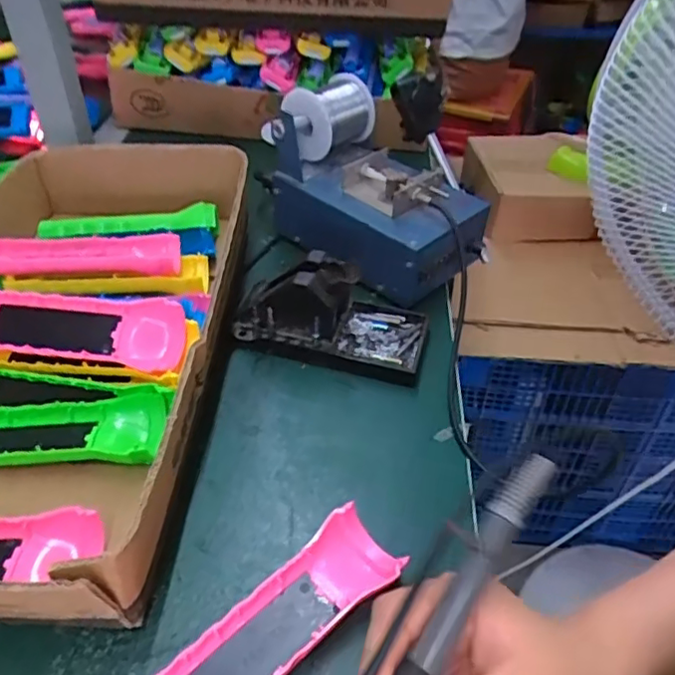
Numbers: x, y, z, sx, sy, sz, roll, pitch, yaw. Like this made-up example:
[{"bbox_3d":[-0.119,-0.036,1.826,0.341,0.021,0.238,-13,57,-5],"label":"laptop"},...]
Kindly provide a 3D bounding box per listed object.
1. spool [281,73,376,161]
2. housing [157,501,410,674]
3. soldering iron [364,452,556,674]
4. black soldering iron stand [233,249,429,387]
[{"bbox_3d":[-0.009,-0.215,0.595,0.059,0.073,0.077,29,49,27],"label":"spool"},{"bbox_3d":[-0.032,0.156,0.328,0.156,0.032,0.045,-33,52,-31],"label":"housing"},{"bbox_3d":[0.023,0.124,0.225,0.029,0.018,0.194,28,75,23],"label":"soldering iron"},{"bbox_3d":[-0.004,-0.024,0.496,0.156,0.073,0.077,12,43,9],"label":"black soldering iron stand"}]

